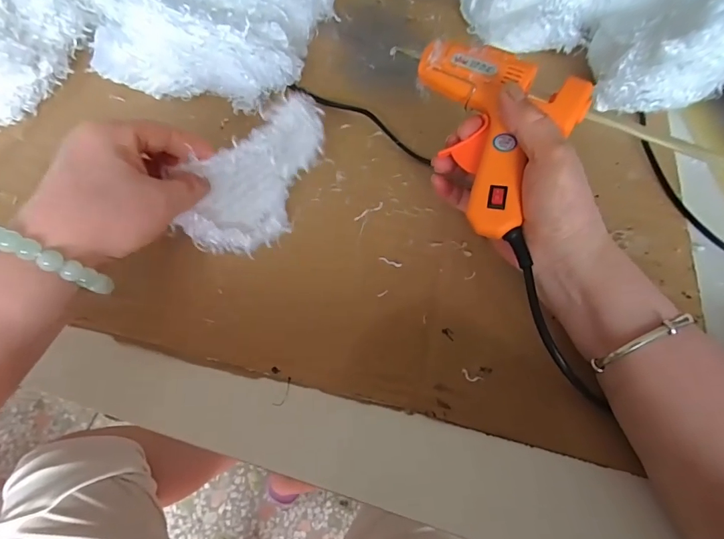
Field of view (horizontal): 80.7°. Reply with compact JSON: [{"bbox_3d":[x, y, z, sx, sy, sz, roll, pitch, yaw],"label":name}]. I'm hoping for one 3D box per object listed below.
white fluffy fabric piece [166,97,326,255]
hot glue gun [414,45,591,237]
[{"bbox_3d":[-0.072,-0.065,0.307,0.123,0.071,0.025,-43,37,-18],"label":"white fluffy fabric piece"},{"bbox_3d":[0.075,-0.091,0.291,0.111,0.029,0.109,31,94,16],"label":"hot glue gun"}]

